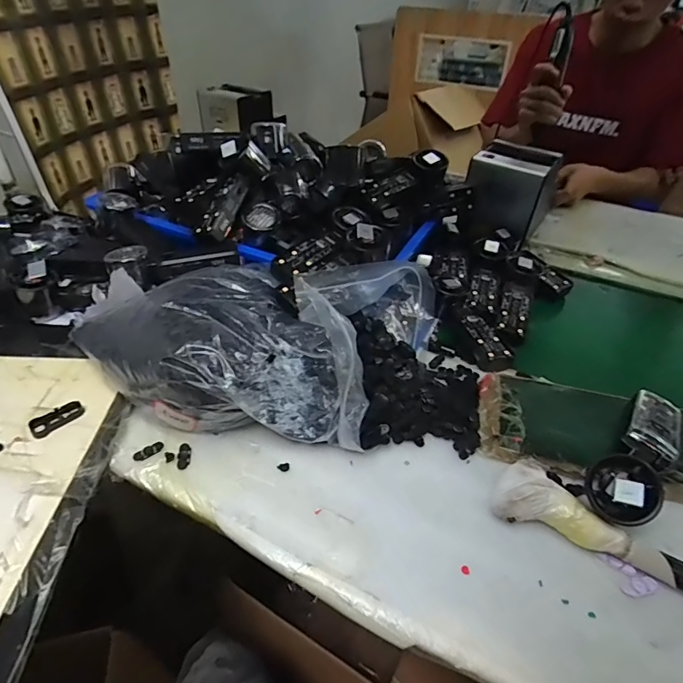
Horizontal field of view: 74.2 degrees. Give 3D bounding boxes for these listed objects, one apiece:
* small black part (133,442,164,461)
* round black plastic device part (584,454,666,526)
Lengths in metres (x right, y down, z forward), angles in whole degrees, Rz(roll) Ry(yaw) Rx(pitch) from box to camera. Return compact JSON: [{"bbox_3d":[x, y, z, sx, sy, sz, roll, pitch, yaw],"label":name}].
[{"bbox_3d":[-0.195,0.110,0.457,0.029,0.004,0.013,-28,48,-30],"label":"small black part"},{"bbox_3d":[0.241,0.127,0.387,0.054,0.022,0.053,-5,53,31],"label":"round black plastic device part"}]

